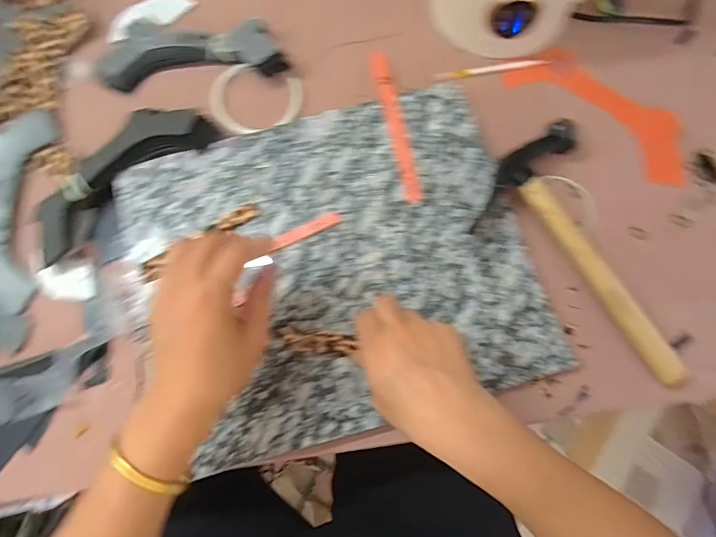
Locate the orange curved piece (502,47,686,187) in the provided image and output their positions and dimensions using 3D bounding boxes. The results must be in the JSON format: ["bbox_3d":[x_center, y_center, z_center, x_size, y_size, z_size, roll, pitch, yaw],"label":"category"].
[{"bbox_3d":[0.260,-0.169,0.444,0.205,0.009,0.072,43,85,18],"label":"orange curved piece"}]

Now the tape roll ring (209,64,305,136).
[{"bbox_3d":[-0.107,-0.179,0.437,0.096,0.009,0.081,-13,75,-3],"label":"tape roll ring"}]

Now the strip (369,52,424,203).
[{"bbox_3d":[0.038,-0.150,0.421,0.019,0.004,0.180,-10,75,-2],"label":"strip"}]

